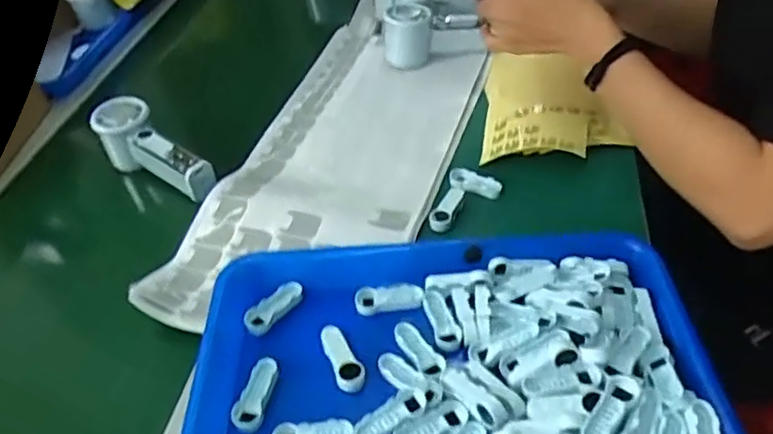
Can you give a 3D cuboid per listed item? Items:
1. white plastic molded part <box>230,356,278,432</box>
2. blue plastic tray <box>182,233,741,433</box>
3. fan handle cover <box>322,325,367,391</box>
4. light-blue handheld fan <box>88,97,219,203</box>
[{"bbox_3d":[-0.088,0.117,0.428,0.021,0.007,0.052,4,44,14],"label":"white plastic molded part"},{"bbox_3d":[0.039,0.115,0.418,0.329,0.037,0.241,-4,44,3],"label":"blue plastic tray"},{"bbox_3d":[-0.030,0.097,0.441,0.019,0.007,0.054,-20,44,-12],"label":"fan handle cover"},{"bbox_3d":[-0.234,-0.067,0.630,0.149,0.055,0.050,29,54,34],"label":"light-blue handheld fan"}]

